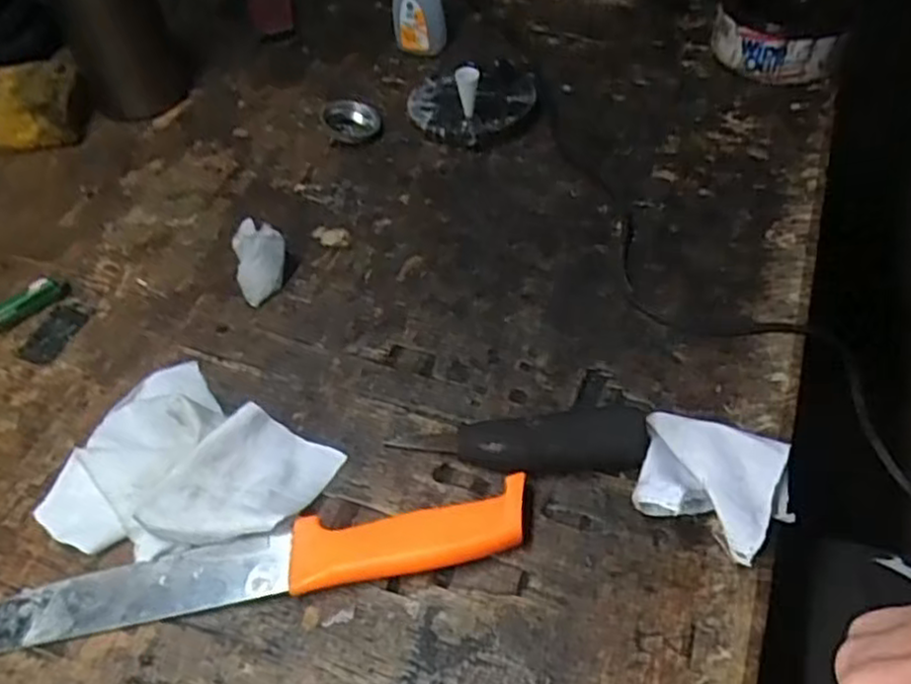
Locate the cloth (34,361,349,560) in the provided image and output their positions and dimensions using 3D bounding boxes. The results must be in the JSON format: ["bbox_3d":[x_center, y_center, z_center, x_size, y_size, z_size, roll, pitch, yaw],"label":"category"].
[{"bbox_3d":[-0.141,0.067,0.379,0.128,0.026,0.108,26,57,22],"label":"cloth"}]

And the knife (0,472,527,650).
[{"bbox_3d":[-0.105,0.108,0.351,0.282,0.015,0.032,-9,51,-4],"label":"knife"}]

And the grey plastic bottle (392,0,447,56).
[{"bbox_3d":[-0.031,-0.280,0.606,0.042,0.081,0.030,-6,51,-2],"label":"grey plastic bottle"}]

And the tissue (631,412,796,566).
[{"bbox_3d":[0.125,0.067,0.357,0.069,0.035,0.065,17,54,16],"label":"tissue"}]

